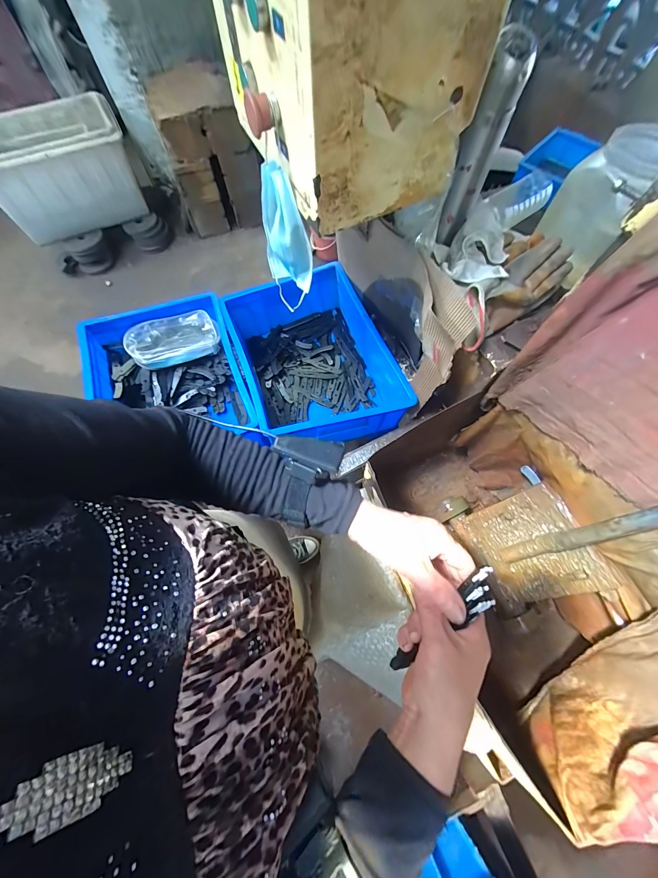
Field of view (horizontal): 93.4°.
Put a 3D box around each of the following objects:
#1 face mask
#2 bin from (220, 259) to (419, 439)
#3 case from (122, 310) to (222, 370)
[{"bbox_3d":[-0.066,-0.309,0.487,0.056,0.203,0.080,-19,69,-7],"label":"face mask"},{"bbox_3d":[-0.041,-0.180,0.709,0.292,0.144,0.414,-18,69,-7],"label":"bin"},{"bbox_3d":[-0.355,-0.229,0.713,0.191,0.052,0.101,-23,70,-9],"label":"case"}]

